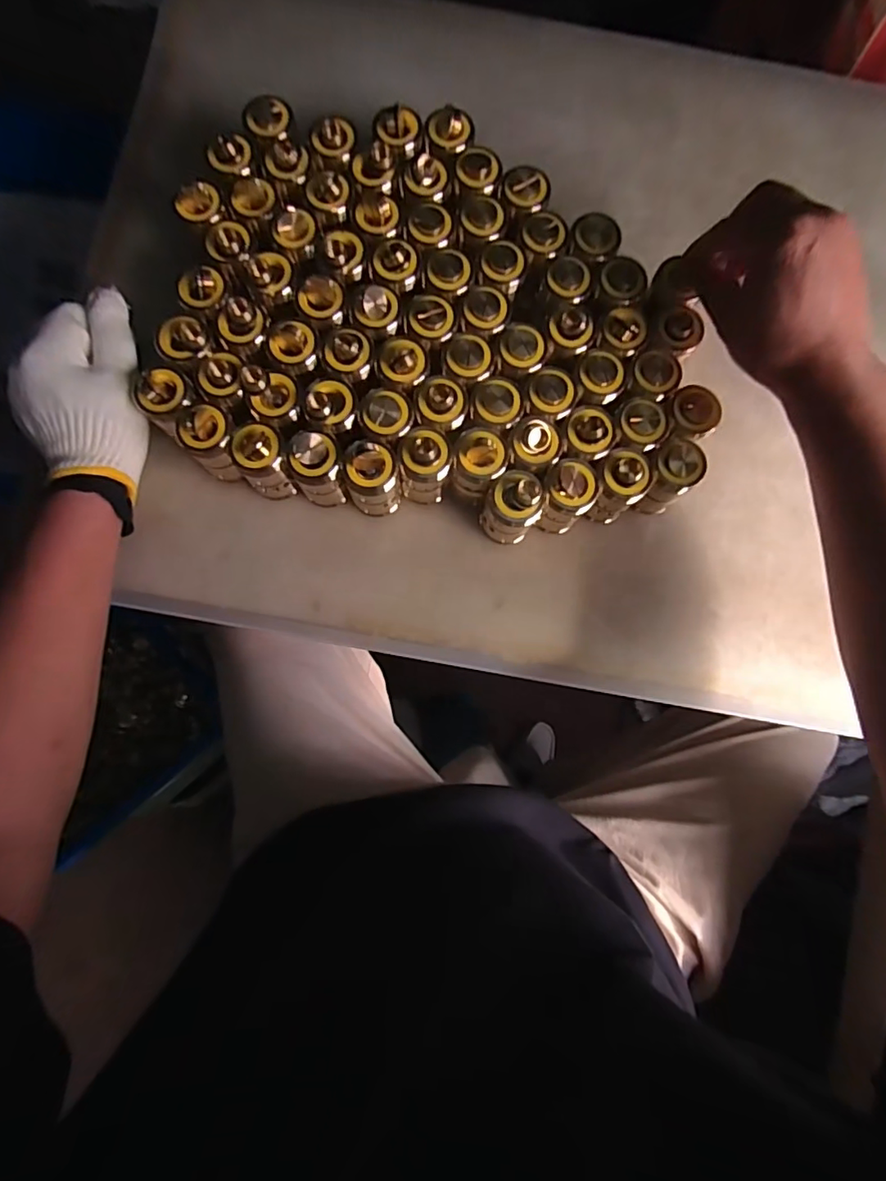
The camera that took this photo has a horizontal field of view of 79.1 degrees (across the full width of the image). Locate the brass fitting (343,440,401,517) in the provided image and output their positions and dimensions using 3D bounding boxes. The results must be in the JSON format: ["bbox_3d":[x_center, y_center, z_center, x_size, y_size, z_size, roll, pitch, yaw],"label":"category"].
[{"bbox_3d":[-0.051,-0.080,0.393,0.037,0.071,0.033,-12,82,-4],"label":"brass fitting"}]

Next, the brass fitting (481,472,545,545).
[{"bbox_3d":[0.050,-0.057,0.392,0.038,0.069,0.035,0,82,-2],"label":"brass fitting"}]

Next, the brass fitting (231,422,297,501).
[{"bbox_3d":[-0.131,-0.094,0.396,0.034,0.074,0.037,0,82,-2],"label":"brass fitting"}]

